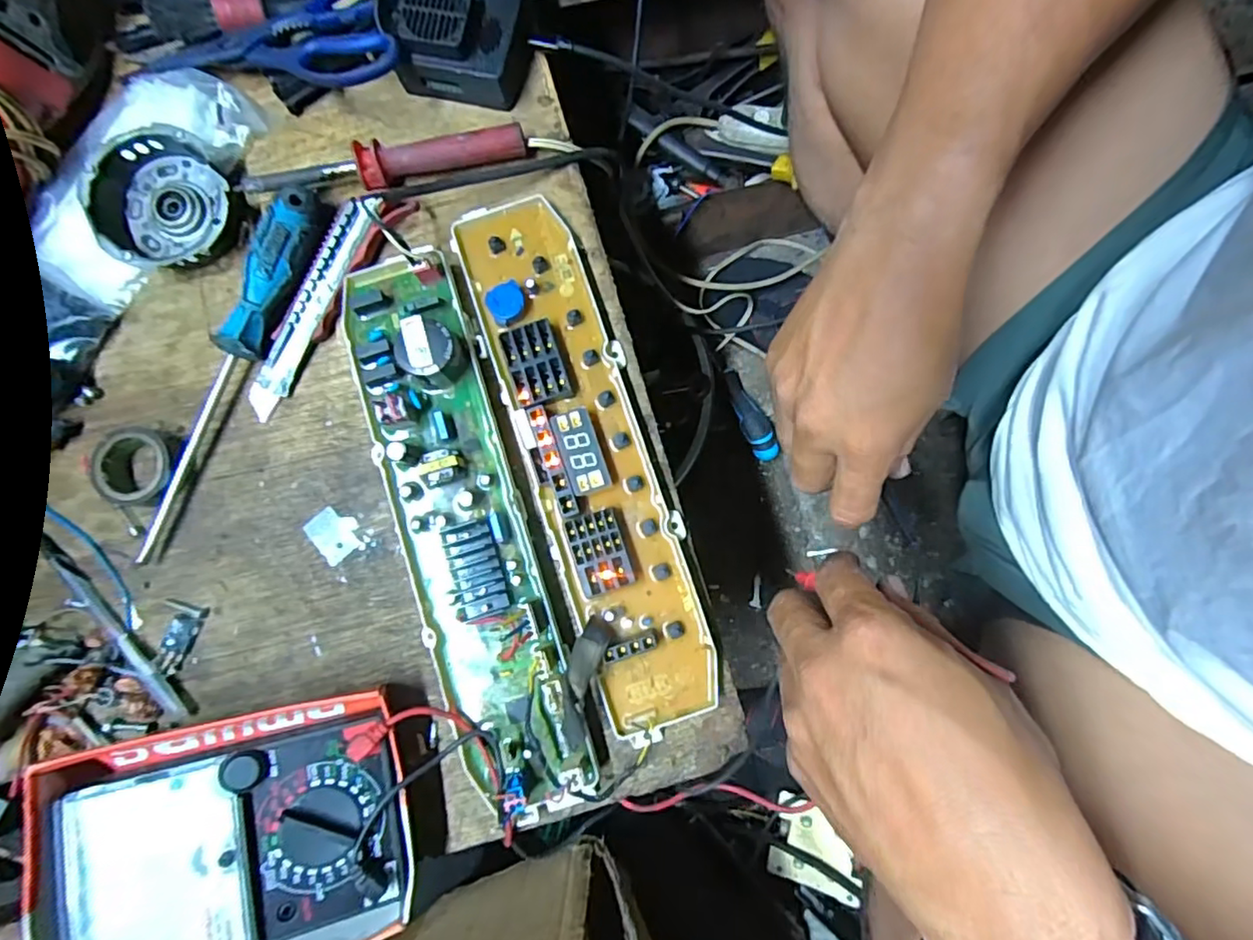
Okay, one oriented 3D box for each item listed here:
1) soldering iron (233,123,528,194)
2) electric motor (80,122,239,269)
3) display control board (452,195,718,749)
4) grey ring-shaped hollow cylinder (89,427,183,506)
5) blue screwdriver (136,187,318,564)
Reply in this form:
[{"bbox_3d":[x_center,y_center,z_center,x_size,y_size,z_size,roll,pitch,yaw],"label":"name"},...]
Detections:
[{"bbox_3d":[-0.155,-0.194,0.389,0.180,0.026,0.023,-13,83,0],"label":"soldering iron"},{"bbox_3d":[-0.296,-0.170,0.390,0.082,0.039,0.079,-18,82,-9],"label":"electric motor"},{"bbox_3d":[-0.021,-0.009,0.377,0.079,0.032,0.339,-18,82,-9],"label":"display control board"},{"bbox_3d":[-0.305,-0.003,0.376,0.043,0.023,0.047,0,83,1],"label":"grey ring-shaped hollow cylinder"},{"bbox_3d":[-0.253,-0.060,0.380,0.027,0.024,0.245,28,94,5],"label":"blue screwdriver"}]

